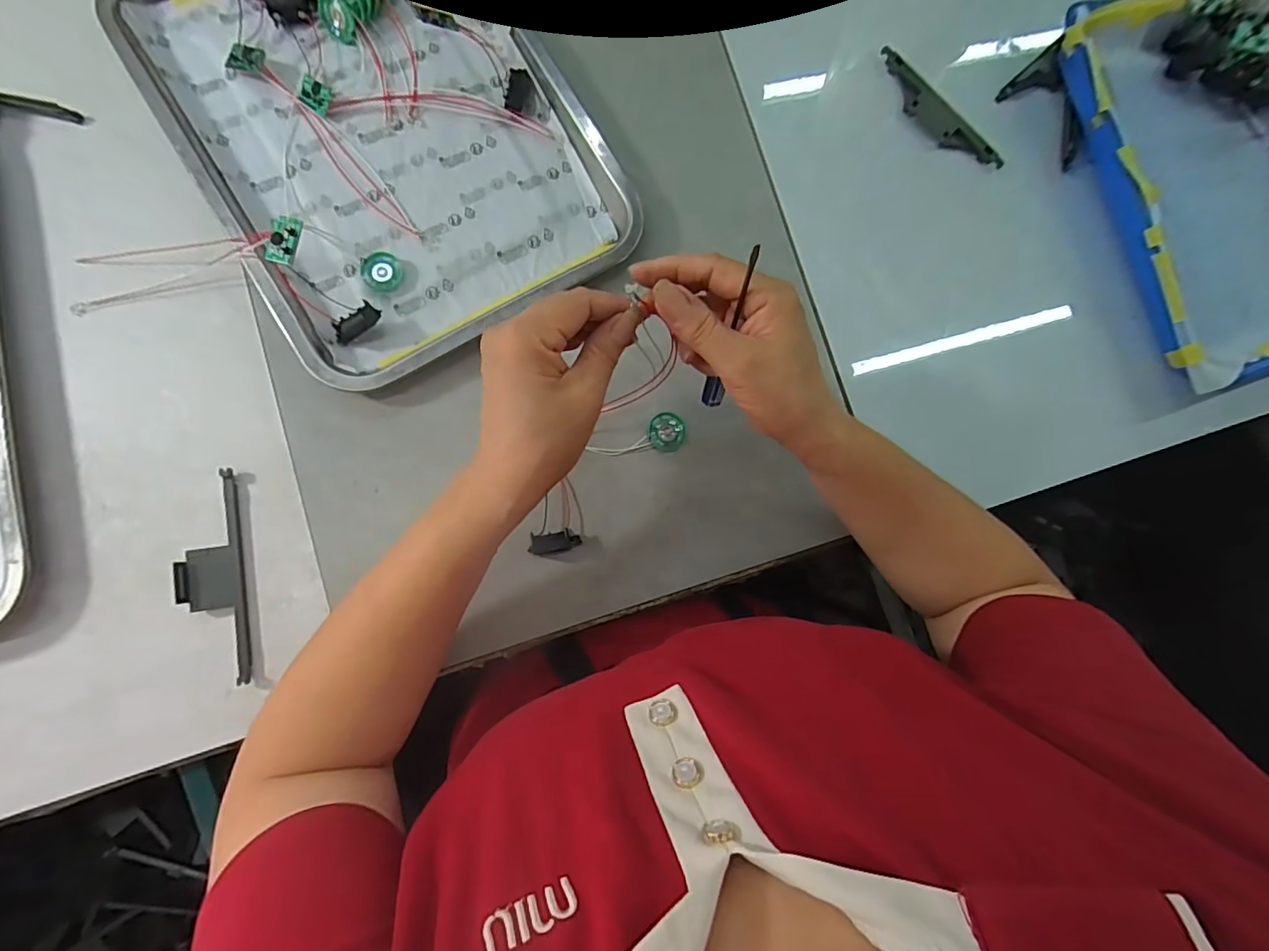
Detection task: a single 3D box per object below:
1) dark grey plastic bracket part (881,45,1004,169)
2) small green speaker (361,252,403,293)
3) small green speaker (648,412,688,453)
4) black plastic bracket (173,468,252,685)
[{"bbox_3d":[0.255,-0.305,0.454,0.134,0.009,0.031,44,81,-1],"label":"dark grey plastic bracket part"},{"bbox_3d":[-0.182,-0.147,0.388,0.028,0.006,0.029,0,84,-7],"label":"small green speaker"},{"bbox_3d":[0.024,-0.032,0.396,0.028,0.005,0.028,1,84,-7],"label":"small green speaker"},{"bbox_3d":[-0.273,0.066,0.349,0.035,0.013,0.135,-8,85,-8],"label":"black plastic bracket"}]

